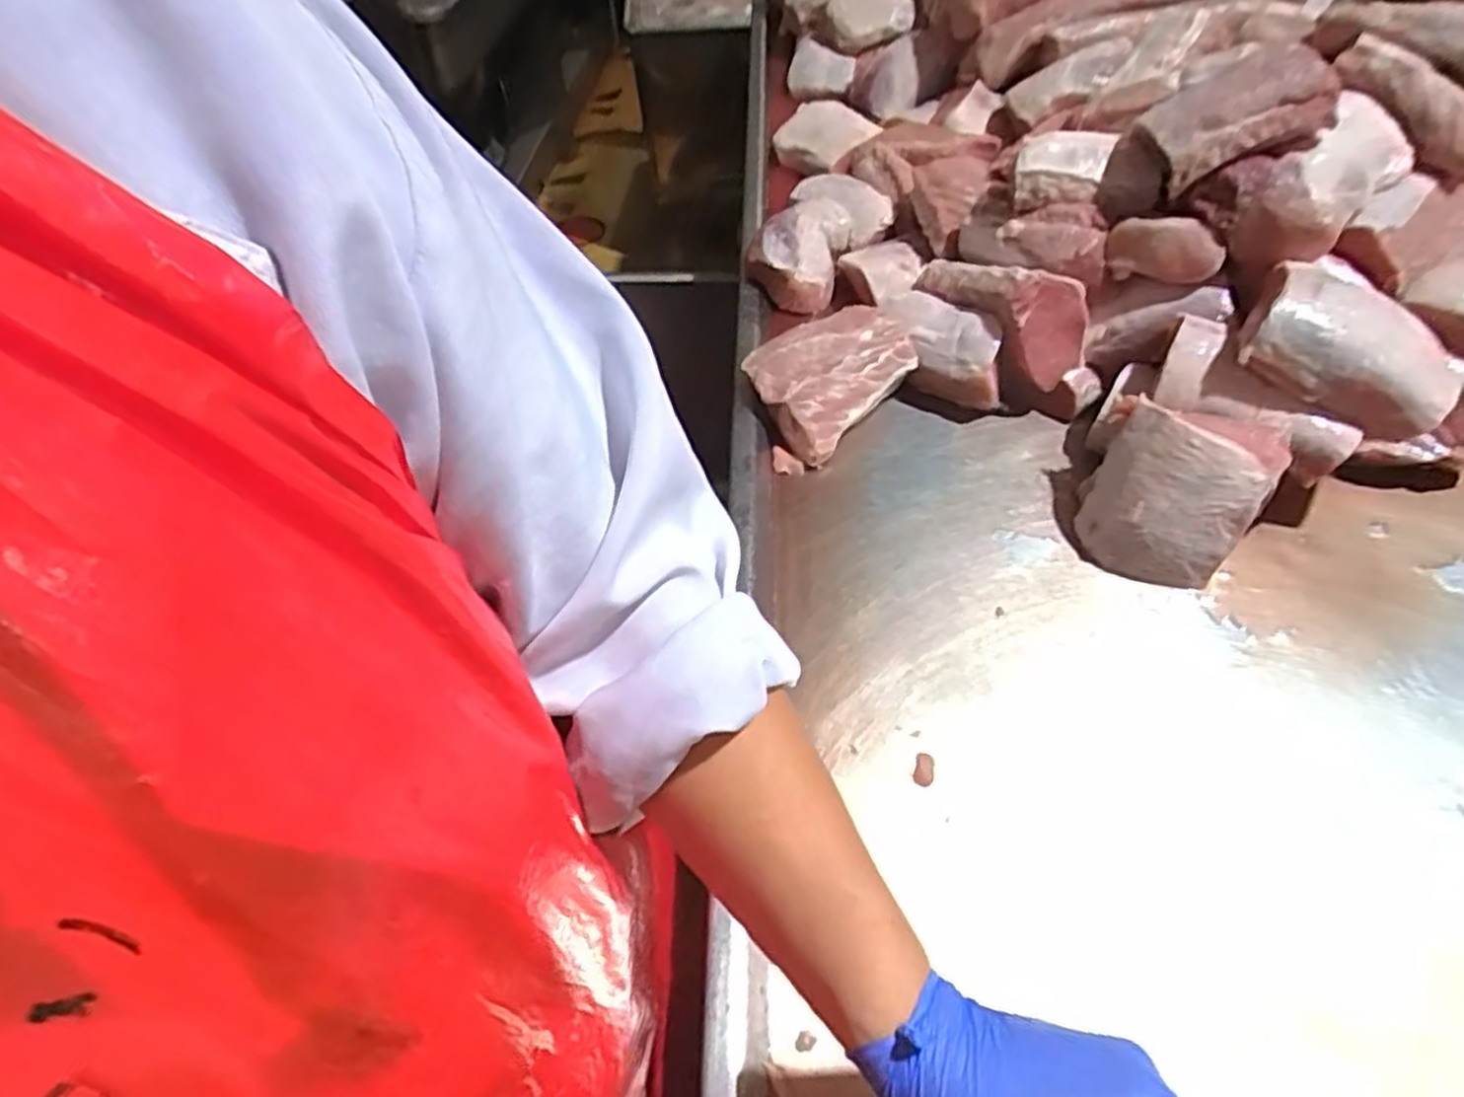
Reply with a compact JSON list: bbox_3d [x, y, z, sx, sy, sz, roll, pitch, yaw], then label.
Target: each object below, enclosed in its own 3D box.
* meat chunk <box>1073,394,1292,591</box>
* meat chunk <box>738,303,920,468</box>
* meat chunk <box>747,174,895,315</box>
[{"bbox_3d":[0.397,-0.055,0.699,0.129,0.122,0.134,0,51,0],"label":"meat chunk"},{"bbox_3d":[0.099,-0.186,0.842,0.176,0.074,0.130,-38,60,-26],"label":"meat chunk"},{"bbox_3d":[0.121,-0.402,1.002,0.141,0.068,0.245,19,54,15],"label":"meat chunk"}]

